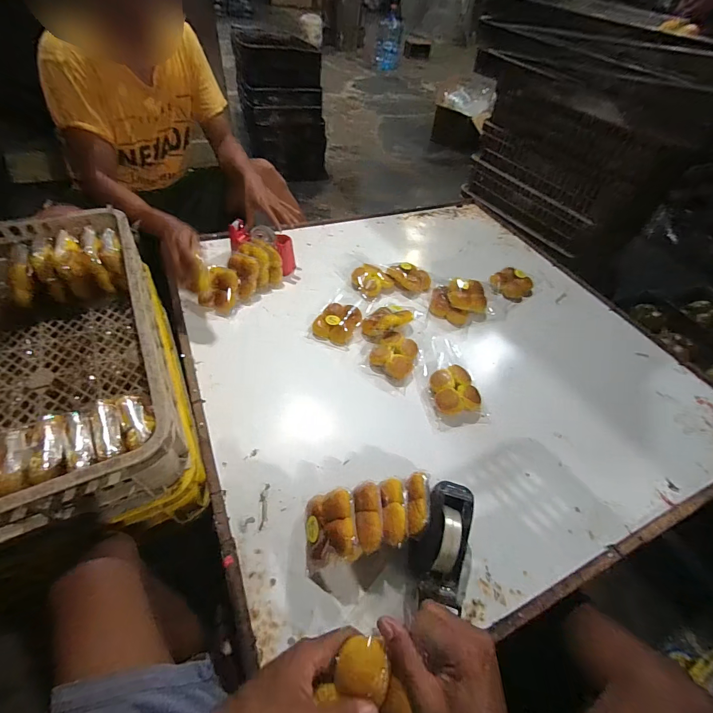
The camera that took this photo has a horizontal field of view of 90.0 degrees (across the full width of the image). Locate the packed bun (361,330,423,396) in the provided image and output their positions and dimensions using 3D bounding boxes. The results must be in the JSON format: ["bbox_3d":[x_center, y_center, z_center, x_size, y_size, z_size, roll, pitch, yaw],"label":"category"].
[{"bbox_3d":[0.093,0.007,0.880,0.121,0.038,0.134,26,54,16],"label":"packed bun"}]

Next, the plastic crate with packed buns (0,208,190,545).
[{"bbox_3d":[-0.565,-0.005,0.602,0.422,0.147,0.634,-20,55,-19],"label":"plastic crate with packed buns"}]

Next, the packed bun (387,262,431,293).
[{"bbox_3d":[0.161,-0.245,1.091,0.138,0.044,0.084,15,51,7],"label":"packed bun"}]

